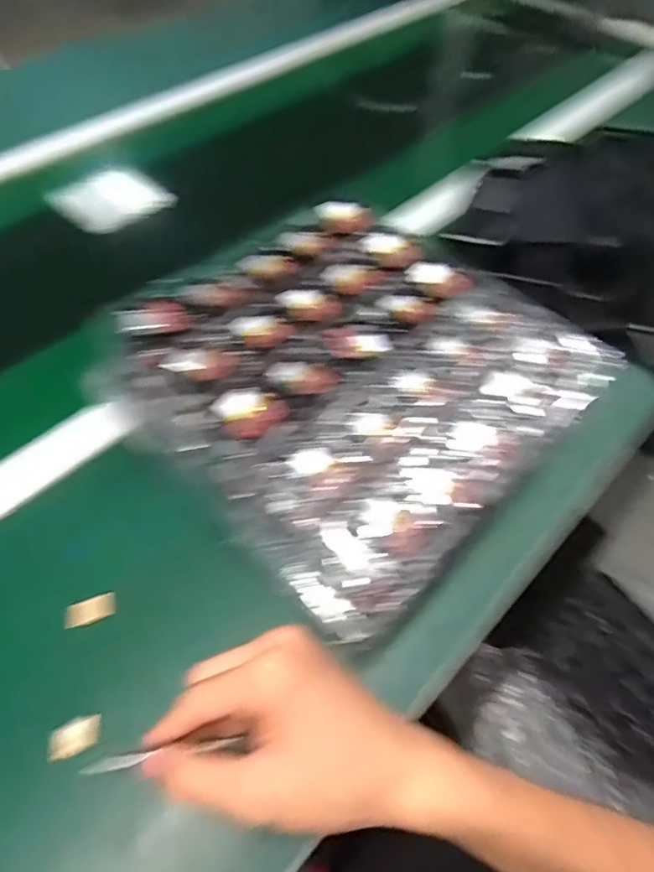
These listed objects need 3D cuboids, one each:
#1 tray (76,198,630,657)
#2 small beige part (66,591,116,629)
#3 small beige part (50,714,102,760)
[{"bbox_3d":[0.017,-0.047,0.394,0.281,0.055,0.287,38,62,22],"label":"tray"},{"bbox_3d":[-0.157,0.116,0.351,0.032,0.005,0.016,-18,56,-30],"label":"small beige part"},{"bbox_3d":[-0.147,0.176,0.307,0.027,0.006,0.019,-13,56,-11],"label":"small beige part"}]

